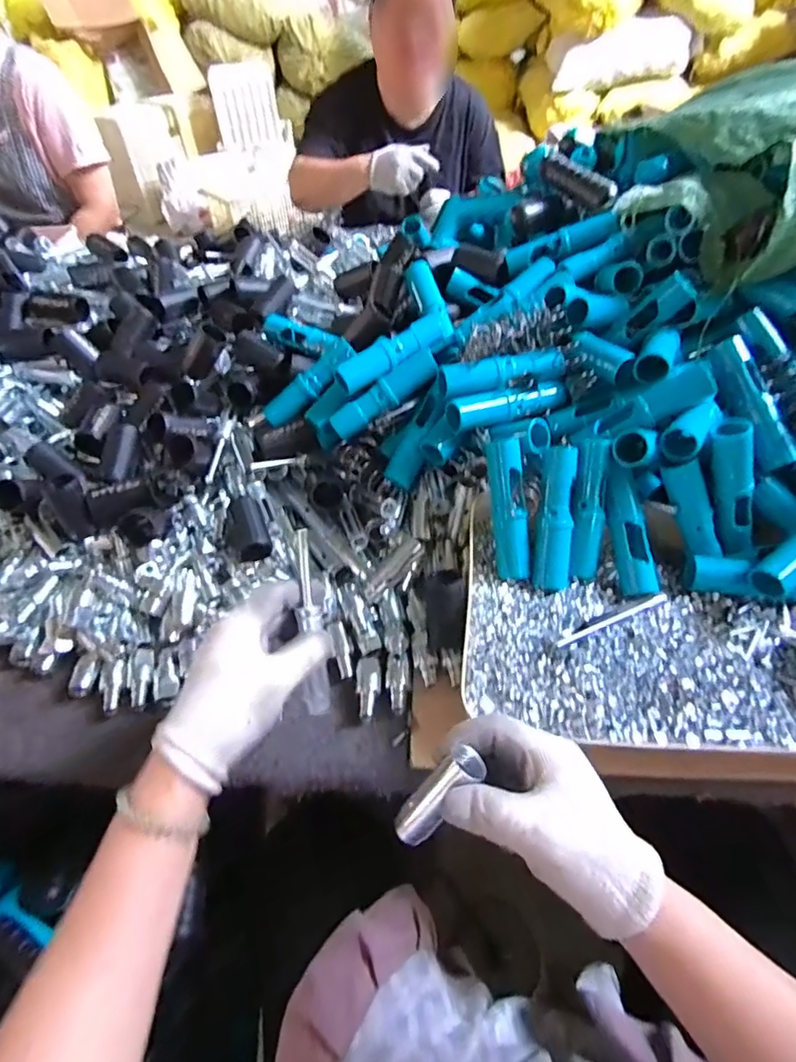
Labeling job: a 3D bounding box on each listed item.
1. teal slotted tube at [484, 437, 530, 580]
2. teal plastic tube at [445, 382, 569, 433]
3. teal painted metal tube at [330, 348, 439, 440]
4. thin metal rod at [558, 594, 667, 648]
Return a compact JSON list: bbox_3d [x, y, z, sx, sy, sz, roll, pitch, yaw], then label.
[{"bbox_3d":[0.097,-0.018,0.464,0.029,0.120,0.020,-7,6,-3],"label":"teal slotted tube"},{"bbox_3d":[0.104,-0.117,0.492,0.115,0.023,0.032,-11,47,-7],"label":"teal plastic tube"},{"bbox_3d":[-0.014,-0.137,0.540,0.122,0.032,0.027,-34,48,9],"label":"teal painted metal tube"},{"bbox_3d":[0.177,0.073,0.437,0.112,0.007,0.007,-21,49,-16],"label":"thin metal rod"}]

